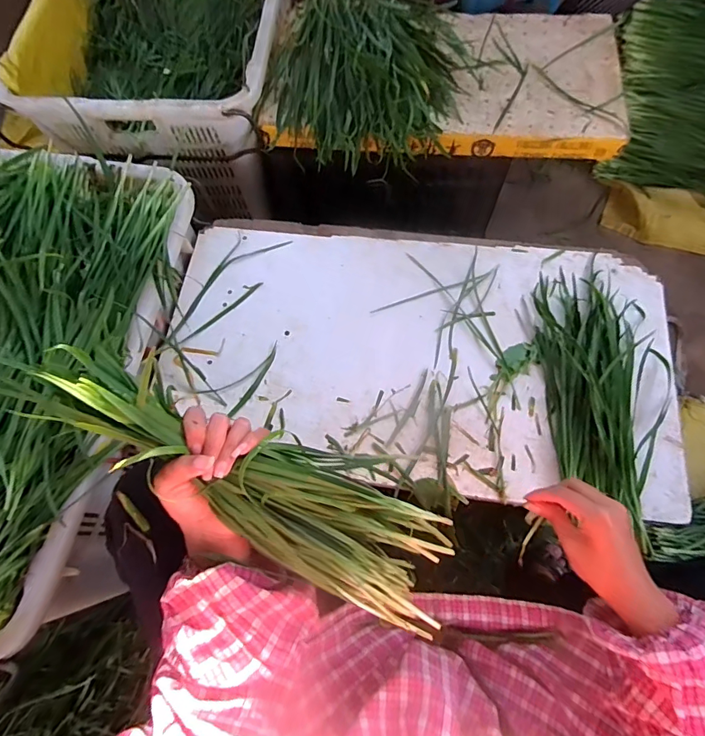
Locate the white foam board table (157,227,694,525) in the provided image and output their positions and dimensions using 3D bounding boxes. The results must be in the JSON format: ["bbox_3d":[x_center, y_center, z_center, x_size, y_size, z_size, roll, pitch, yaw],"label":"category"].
[{"bbox_3d":[0.088,-0.032,0.637,0.700,0.038,0.374,7,71,4],"label":"white foam board table"}]

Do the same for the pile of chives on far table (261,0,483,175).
[{"bbox_3d":[0.030,-0.537,0.796,0.360,0.079,0.366,10,71,5],"label":"pile of chives on far table"}]

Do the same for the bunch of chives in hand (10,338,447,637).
[{"bbox_3d":[-0.061,0.089,0.337,0.321,0.050,0.094,33,73,-16],"label":"bunch of chives in hand"}]

